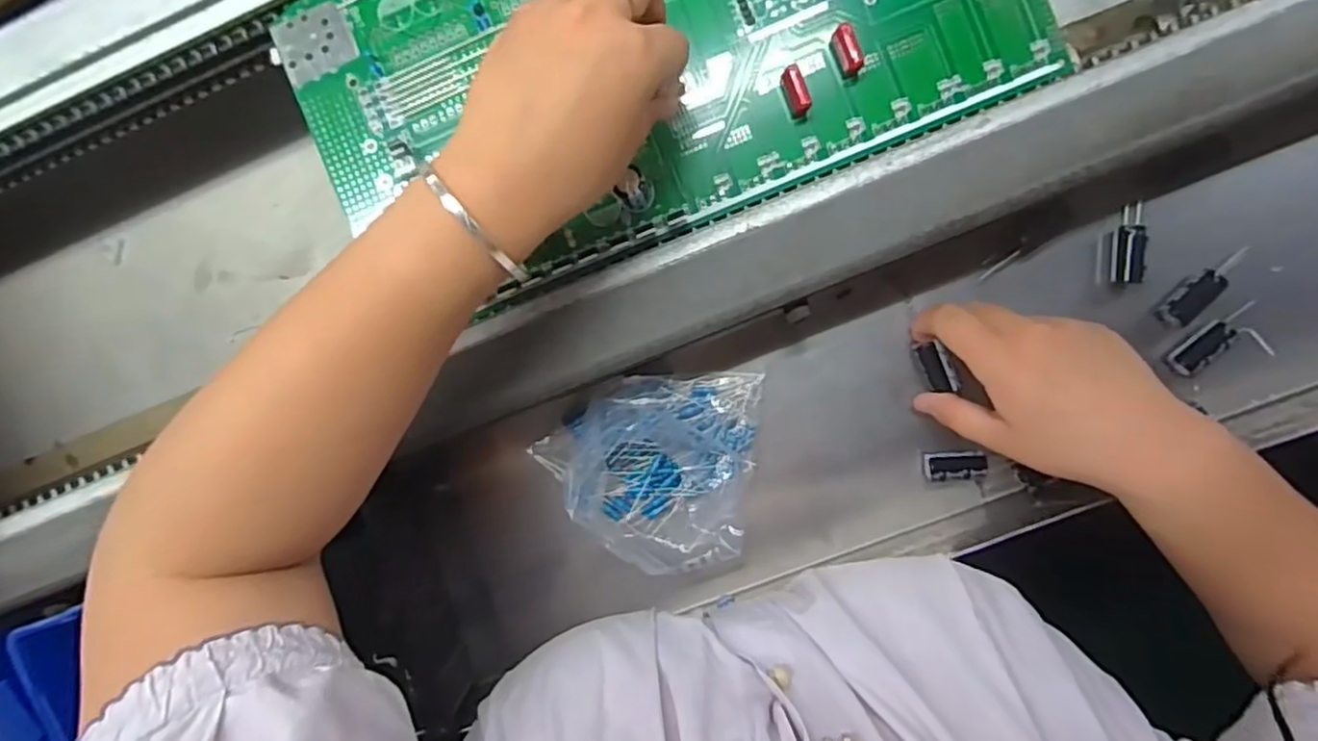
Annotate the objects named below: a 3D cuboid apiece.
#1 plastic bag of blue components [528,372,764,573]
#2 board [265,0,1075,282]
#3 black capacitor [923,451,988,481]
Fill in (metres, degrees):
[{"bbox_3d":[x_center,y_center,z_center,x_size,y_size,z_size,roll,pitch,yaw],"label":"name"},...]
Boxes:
[{"bbox_3d":[-0.004,0.061,0.394,0.118,0.031,0.110,0,96,6],"label":"plastic bag of blue components"},{"bbox_3d":[-0.002,-0.163,0.342,0.358,0.019,0.176,-22,94,8],"label":"board"},{"bbox_3d":[0.164,0.052,0.381,0.032,0.009,0.014,-8,96,21],"label":"black capacitor"}]

